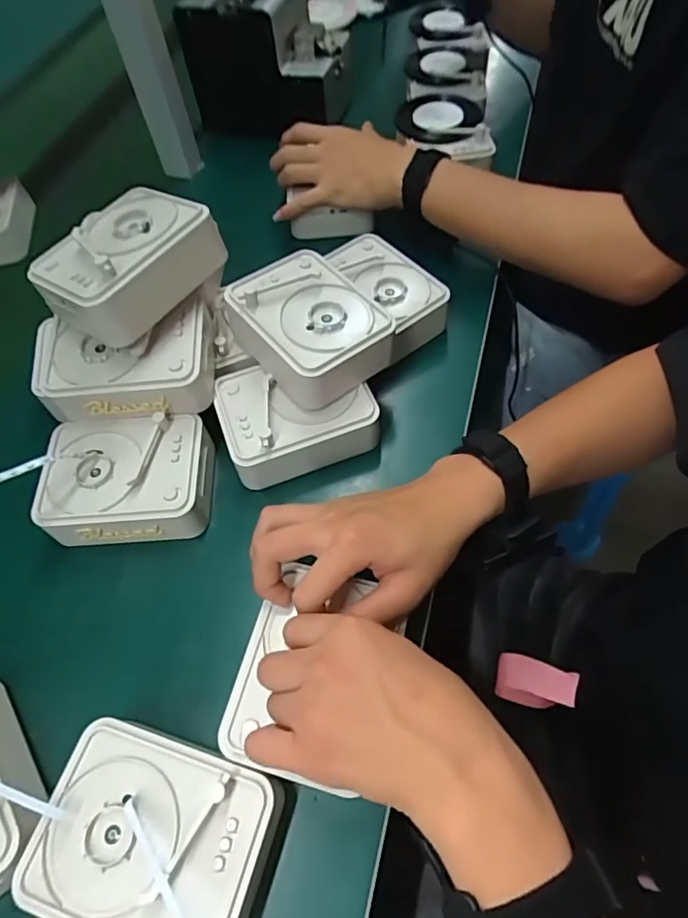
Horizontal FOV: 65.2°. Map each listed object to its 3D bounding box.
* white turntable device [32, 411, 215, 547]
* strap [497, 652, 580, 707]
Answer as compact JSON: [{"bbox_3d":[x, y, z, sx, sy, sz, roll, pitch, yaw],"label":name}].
[{"bbox_3d":[-0.173,0.019,0.441,0.128,0.055,0.098,-5,59,1],"label":"white turntable device"},{"bbox_3d":[0.161,0.189,0.458,0.057,0.050,0.034,16,61,14],"label":"strap"}]

